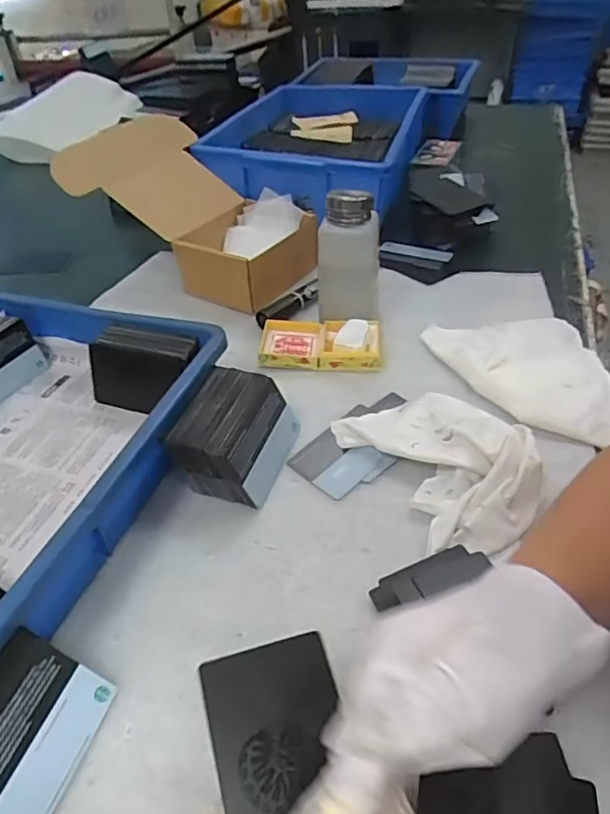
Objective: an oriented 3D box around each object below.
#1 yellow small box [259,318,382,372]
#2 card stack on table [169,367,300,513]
[{"bbox_3d":[0.014,-0.060,0.521,0.110,0.021,0.060,-1,41,5],"label":"yellow small box"},{"bbox_3d":[-0.050,0.021,0.413,0.066,0.055,0.087,6,42,13],"label":"card stack on table"}]

